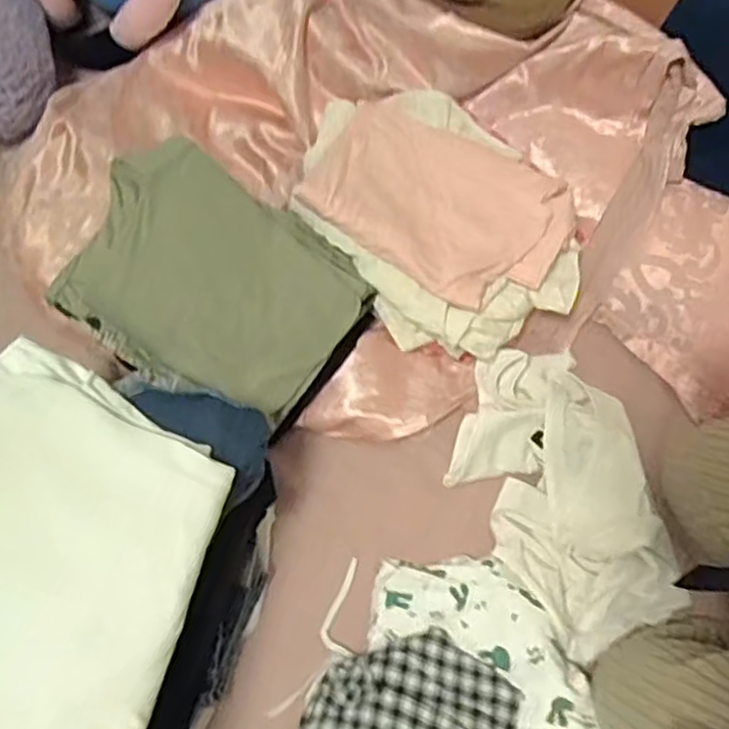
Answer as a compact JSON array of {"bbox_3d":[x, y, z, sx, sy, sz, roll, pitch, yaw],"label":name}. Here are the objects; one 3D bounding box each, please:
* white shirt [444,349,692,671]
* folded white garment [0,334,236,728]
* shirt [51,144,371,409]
[{"bbox_3d":[0.207,0.137,0.747,0.194,0.061,0.320,-12,72,-6],"label":"white shirt"},{"bbox_3d":[-0.260,0.154,0.543,0.254,0.040,0.337,15,72,3],"label":"folded white garment"},{"bbox_3d":[-0.156,-0.100,0.737,0.301,0.072,0.226,31,73,8],"label":"shirt"}]

